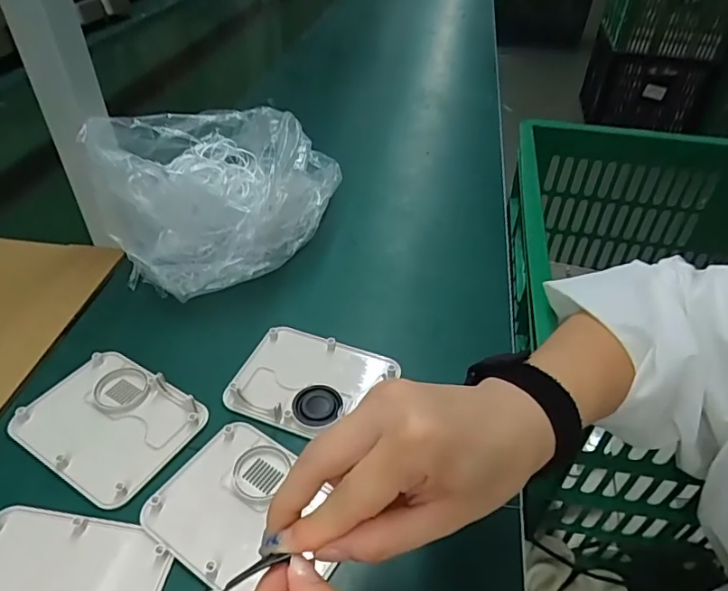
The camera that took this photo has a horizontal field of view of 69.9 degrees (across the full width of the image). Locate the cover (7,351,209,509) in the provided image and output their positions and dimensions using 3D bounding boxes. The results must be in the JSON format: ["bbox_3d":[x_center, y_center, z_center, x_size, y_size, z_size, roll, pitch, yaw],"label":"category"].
[{"bbox_3d":[-0.198,0.093,0.400,0.130,0.014,0.095,24,45,21],"label":"cover"}]

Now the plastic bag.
[{"bbox_3d":[-0.136,-0.120,0.548,0.187,0.130,0.259,17,43,14],"label":"plastic bag"}]

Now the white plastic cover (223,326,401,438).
[{"bbox_3d":[-0.043,0.069,0.431,0.116,0.011,0.098,18,43,15],"label":"white plastic cover"}]

